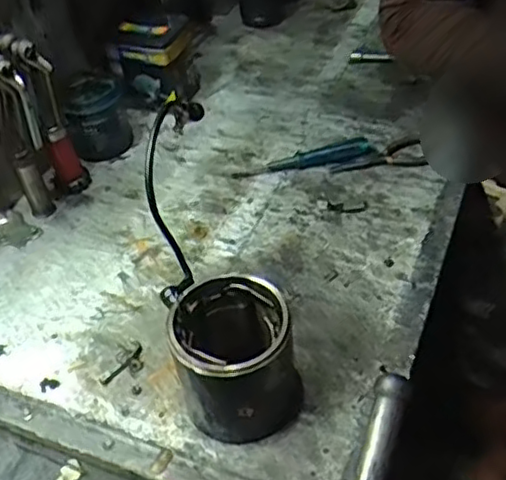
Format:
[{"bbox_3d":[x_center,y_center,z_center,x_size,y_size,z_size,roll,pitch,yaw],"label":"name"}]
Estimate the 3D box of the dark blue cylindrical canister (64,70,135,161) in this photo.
[{"bbox_3d":[-0.233,-0.186,0.989,0.086,0.095,0.106,-16,45,-9],"label":"dark blue cylindrical canister"}]

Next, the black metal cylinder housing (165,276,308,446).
[{"bbox_3d":[-0.011,0.113,0.635,0.110,0.131,0.115,-4,45,4],"label":"black metal cylinder housing"}]

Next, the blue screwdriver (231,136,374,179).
[{"bbox_3d":[0.070,-0.111,0.922,0.194,0.022,0.036,-11,45,-4],"label":"blue screwdriver"}]

